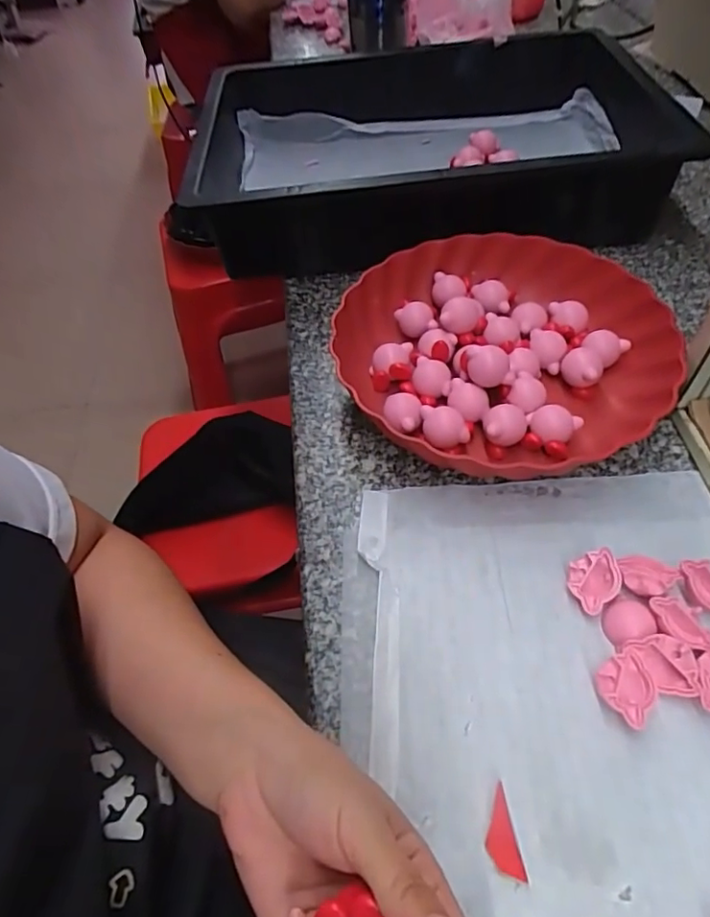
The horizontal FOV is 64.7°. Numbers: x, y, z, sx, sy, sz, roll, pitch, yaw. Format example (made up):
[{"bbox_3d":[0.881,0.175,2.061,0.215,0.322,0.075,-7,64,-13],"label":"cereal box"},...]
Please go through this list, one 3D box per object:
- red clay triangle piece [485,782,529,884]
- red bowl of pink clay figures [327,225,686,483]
[{"bbox_3d":[0.068,0.176,0.263,0.014,0.004,0.037,-13,49,2],"label":"red clay triangle piece"},{"bbox_3d":[0.112,-0.081,0.427,0.232,0.050,0.232,-2,53,3],"label":"red bowl of pink clay figures"}]

